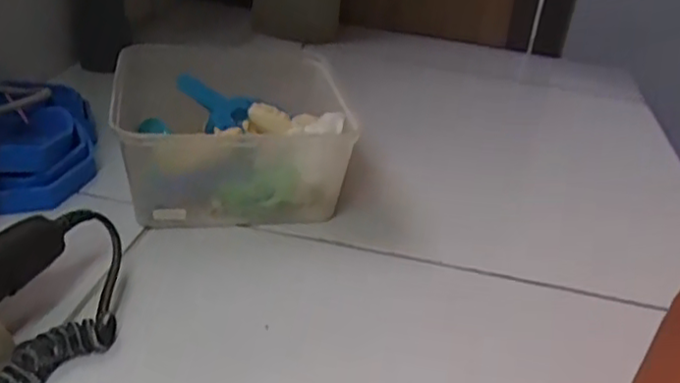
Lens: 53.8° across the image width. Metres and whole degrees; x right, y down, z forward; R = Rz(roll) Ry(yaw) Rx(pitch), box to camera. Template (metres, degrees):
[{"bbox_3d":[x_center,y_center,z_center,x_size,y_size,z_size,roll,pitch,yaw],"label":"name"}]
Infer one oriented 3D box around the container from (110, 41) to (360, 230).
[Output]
[{"bbox_3d":[-0.075,-0.041,0.479,0.143,0.082,0.126,-2,30,-15],"label":"container"}]

